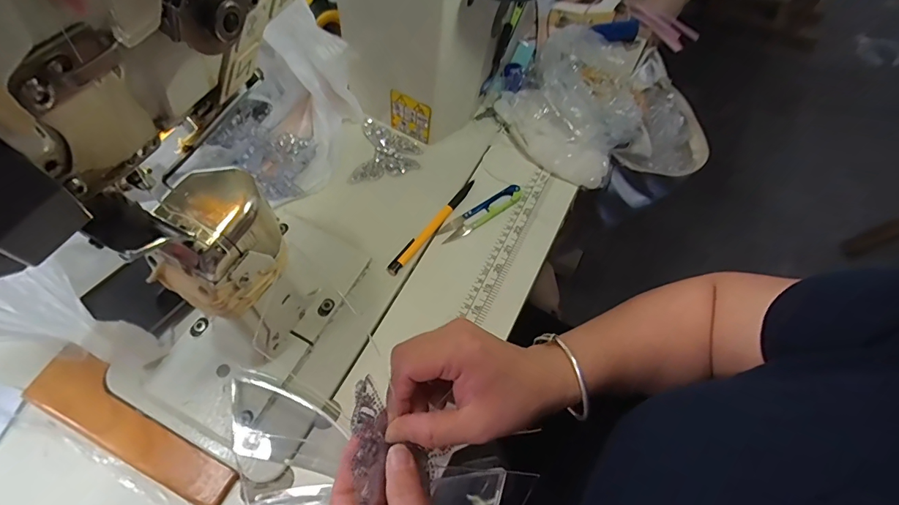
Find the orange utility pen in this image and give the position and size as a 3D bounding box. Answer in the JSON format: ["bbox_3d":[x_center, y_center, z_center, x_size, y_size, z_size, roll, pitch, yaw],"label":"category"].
[{"bbox_3d":[-0.017,-0.031,0.466,0.014,0.009,0.143,33,66,16],"label":"orange utility pen"}]

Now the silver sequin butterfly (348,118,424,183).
[{"bbox_3d":[-0.070,-0.115,0.502,0.070,0.012,0.088,5,61,2],"label":"silver sequin butterfly"}]

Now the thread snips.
[{"bbox_3d":[0.035,-0.043,0.478,0.101,0.012,0.021,-30,66,-16],"label":"thread snips"}]

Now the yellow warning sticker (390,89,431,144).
[{"bbox_3d":[-0.044,-0.151,0.489,0.051,0.060,0.004,22,63,11],"label":"yellow warning sticker"}]

